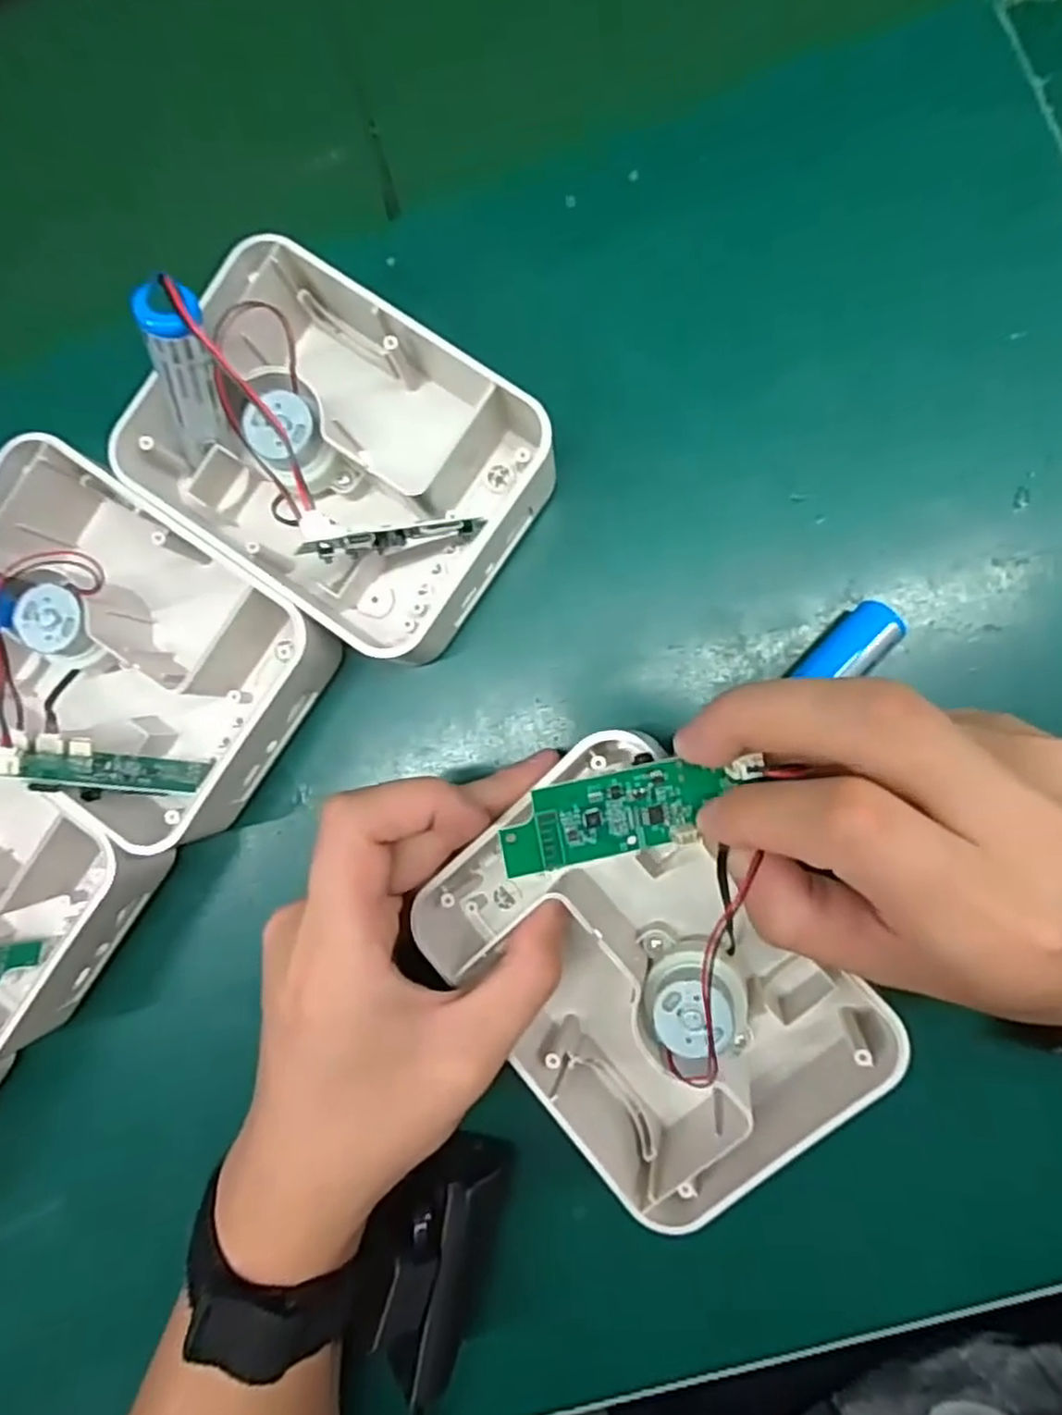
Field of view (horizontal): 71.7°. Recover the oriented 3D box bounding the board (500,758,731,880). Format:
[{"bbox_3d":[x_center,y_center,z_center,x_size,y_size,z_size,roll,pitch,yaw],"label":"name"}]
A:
[{"bbox_3d":[0.022,0.028,0.191,0.059,0.004,0.022,-11,102,-5],"label":"board"}]

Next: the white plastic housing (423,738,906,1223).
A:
[{"bbox_3d":[0.039,0.089,0.242,0.098,0.050,0.140,-42,84,6],"label":"white plastic housing"}]

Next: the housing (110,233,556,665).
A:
[{"bbox_3d":[-0.064,-0.089,0.260,0.129,0.044,0.108,38,92,6],"label":"housing"}]

